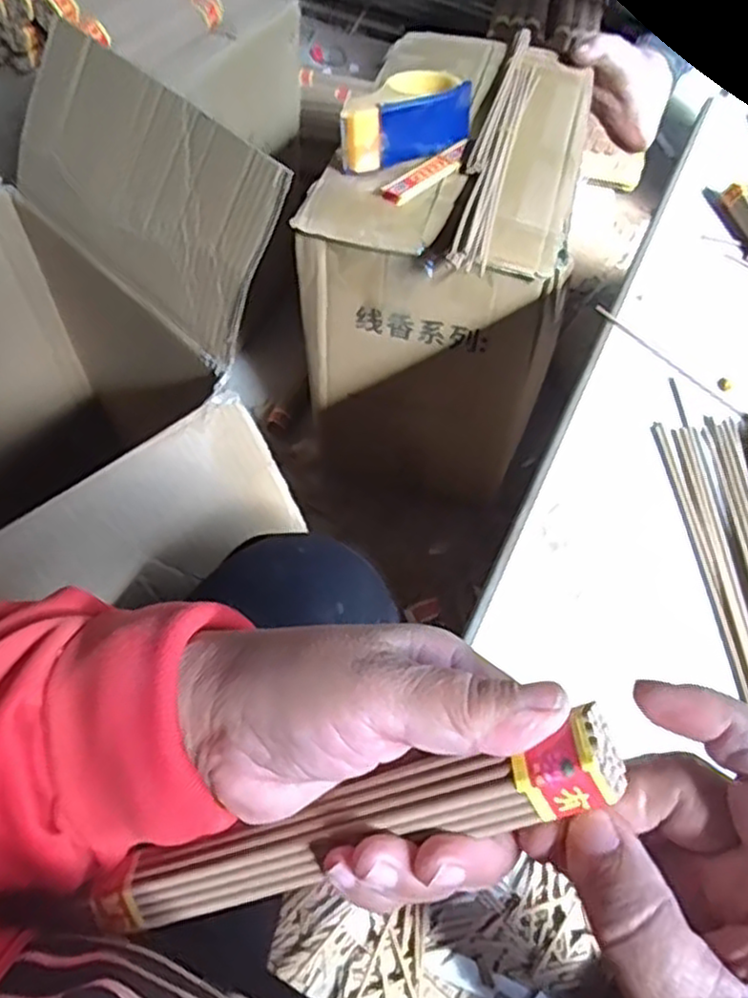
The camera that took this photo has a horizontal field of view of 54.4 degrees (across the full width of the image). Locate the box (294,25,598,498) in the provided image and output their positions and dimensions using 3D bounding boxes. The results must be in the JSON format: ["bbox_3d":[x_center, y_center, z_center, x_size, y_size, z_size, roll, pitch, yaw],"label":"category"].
[{"bbox_3d":[0.101,-0.295,0.934,0.275,0.361,0.429,15,57,8],"label":"box"}]

